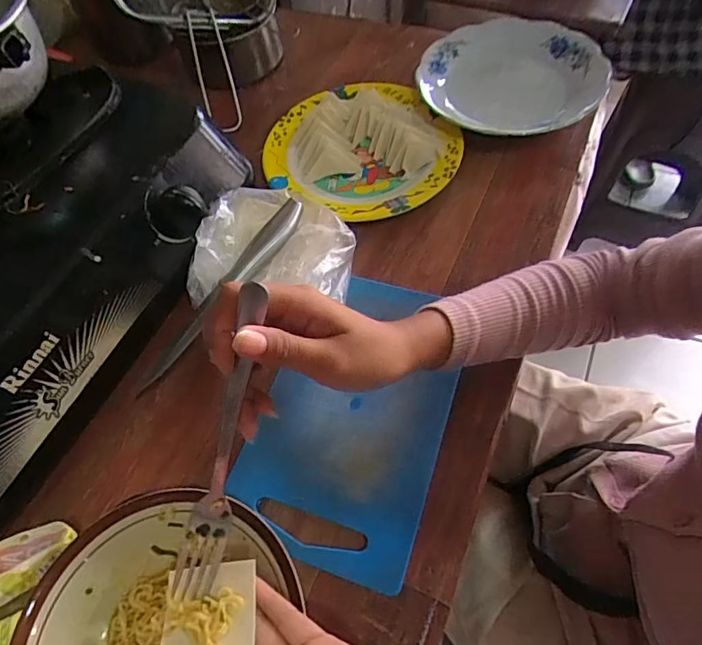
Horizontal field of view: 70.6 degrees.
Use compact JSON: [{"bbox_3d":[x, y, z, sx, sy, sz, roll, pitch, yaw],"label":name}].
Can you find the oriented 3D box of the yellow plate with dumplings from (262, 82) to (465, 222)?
[{"bbox_3d":[0.011,-0.197,0.559,0.202,0.024,0.209,-2,59,3],"label":"yellow plate with dumplings"}]

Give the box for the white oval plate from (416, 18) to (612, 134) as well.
[{"bbox_3d":[0.189,-0.294,0.584,0.214,0.036,0.199,-2,59,3],"label":"white oval plate"}]

